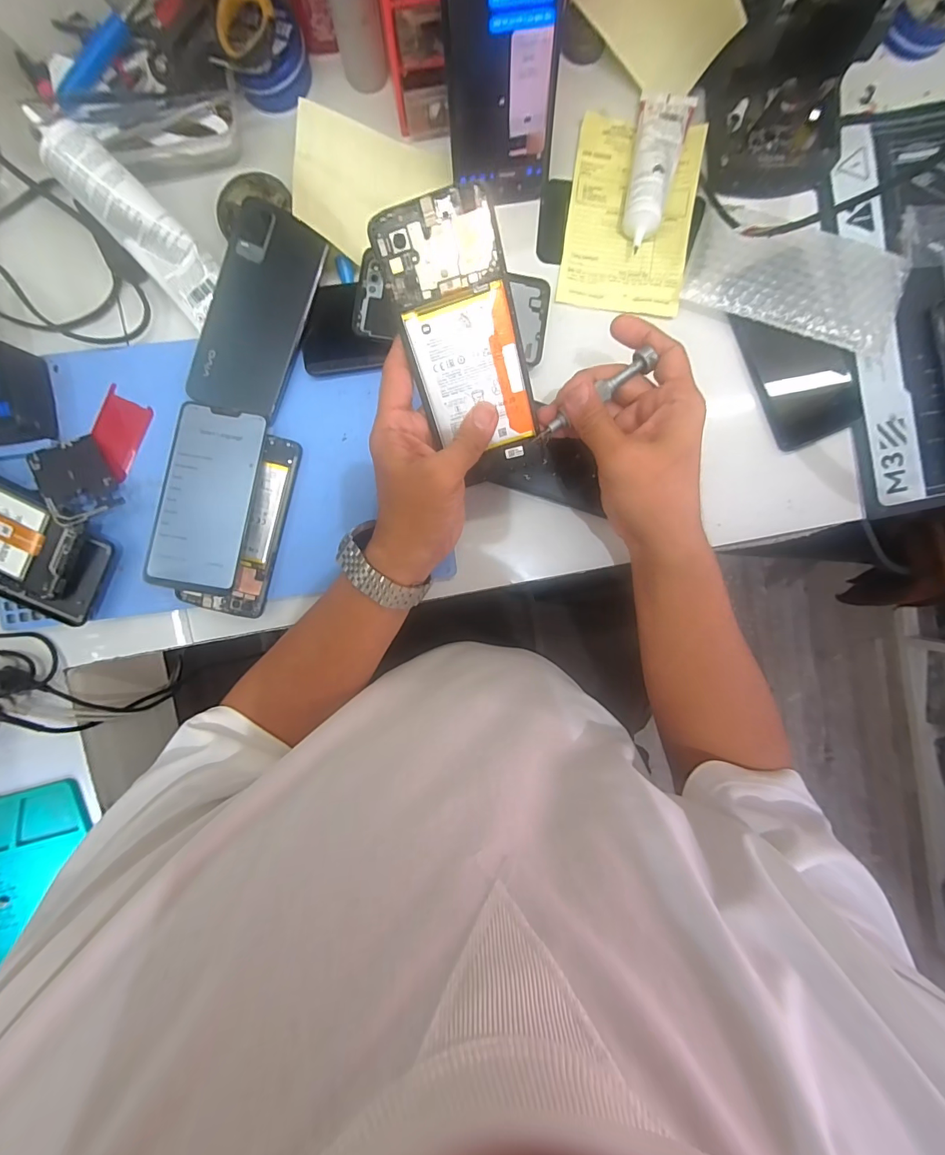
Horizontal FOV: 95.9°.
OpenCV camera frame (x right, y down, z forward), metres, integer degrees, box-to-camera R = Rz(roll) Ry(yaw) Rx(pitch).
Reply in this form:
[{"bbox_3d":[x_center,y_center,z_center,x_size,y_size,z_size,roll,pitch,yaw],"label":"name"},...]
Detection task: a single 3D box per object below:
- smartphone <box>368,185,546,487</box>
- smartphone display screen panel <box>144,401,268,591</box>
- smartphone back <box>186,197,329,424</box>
[{"bbox_3d":[-0.004,-0.145,0.277,0.071,0.006,0.162,-16,116,5],"label":"smartphone"},{"bbox_3d":[-0.213,-0.065,0.340,0.070,0.006,0.144,9,87,0],"label":"smartphone display screen panel"},{"bbox_3d":[-0.172,-0.208,0.340,0.073,0.007,0.153,23,98,-2],"label":"smartphone back"}]

